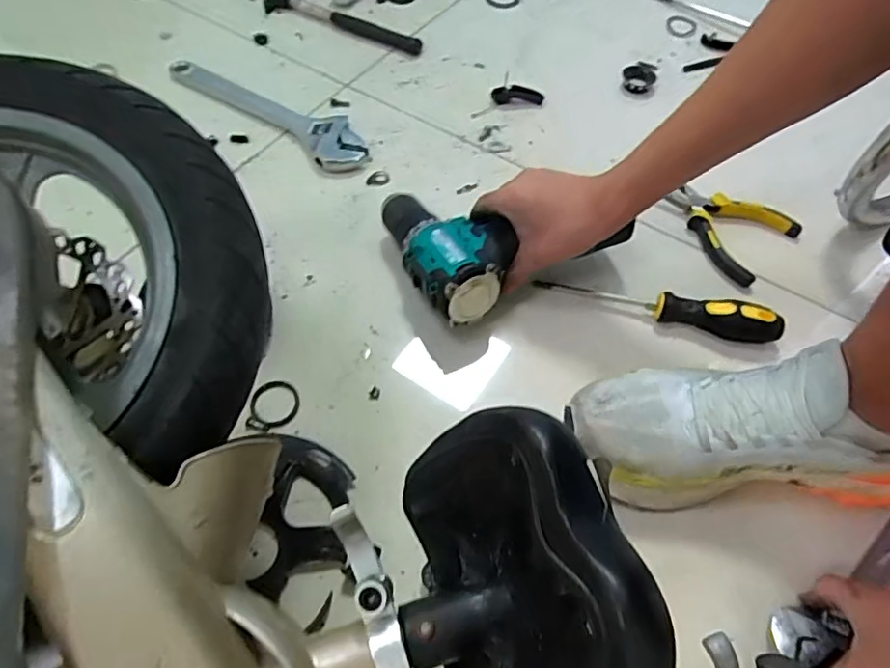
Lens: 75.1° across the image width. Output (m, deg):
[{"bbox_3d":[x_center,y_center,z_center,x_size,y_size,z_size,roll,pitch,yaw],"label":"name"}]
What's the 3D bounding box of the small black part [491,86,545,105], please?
[{"bbox_3d":[0.088,-0.285,0.694,0.062,0.017,0.014,3,58,-1],"label":"small black part"}]

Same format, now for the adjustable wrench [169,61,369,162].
[{"bbox_3d":[-0.201,-0.263,0.669,0.277,0.015,0.063,32,62,17],"label":"adjustable wrench"}]

